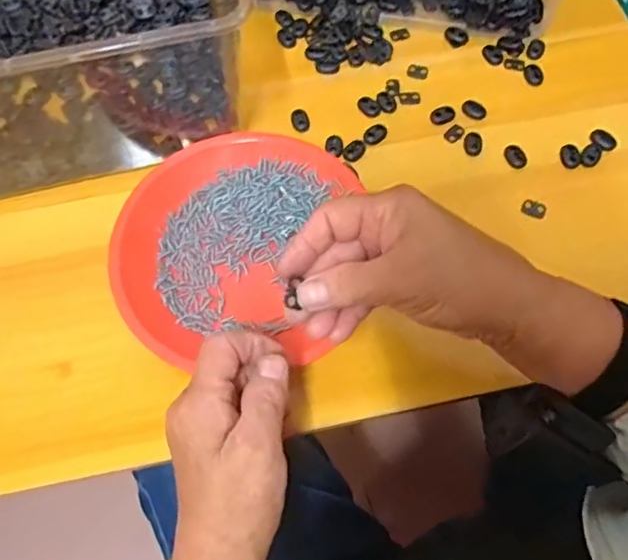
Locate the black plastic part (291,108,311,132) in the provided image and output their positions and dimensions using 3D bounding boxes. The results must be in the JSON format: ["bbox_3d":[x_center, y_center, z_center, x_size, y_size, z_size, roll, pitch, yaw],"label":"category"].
[{"bbox_3d":[-0.012,-0.138,0.484,0.015,0.004,0.023,-6,67,-2],"label":"black plastic part"}]

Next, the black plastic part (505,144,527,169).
[{"bbox_3d":[0.168,-0.103,0.465,0.016,0.004,0.022,-19,68,-7],"label":"black plastic part"}]

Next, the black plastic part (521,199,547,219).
[{"bbox_3d":[0.175,-0.056,0.446,0.019,0.004,0.014,30,70,13],"label":"black plastic part"}]

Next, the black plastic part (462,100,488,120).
[{"bbox_3d":[0.139,-0.148,0.483,0.022,0.004,0.016,36,72,15],"label":"black plastic part"}]

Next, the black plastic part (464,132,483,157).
[{"bbox_3d":[0.134,-0.115,0.470,0.015,0.004,0.024,6,67,3],"label":"black plastic part"}]

